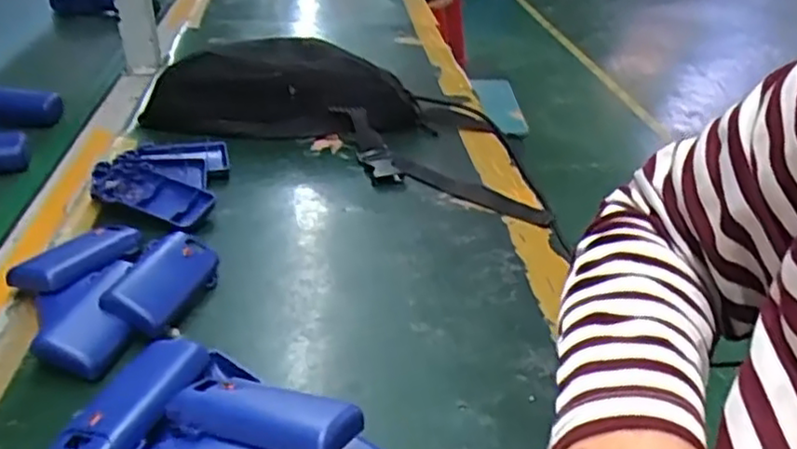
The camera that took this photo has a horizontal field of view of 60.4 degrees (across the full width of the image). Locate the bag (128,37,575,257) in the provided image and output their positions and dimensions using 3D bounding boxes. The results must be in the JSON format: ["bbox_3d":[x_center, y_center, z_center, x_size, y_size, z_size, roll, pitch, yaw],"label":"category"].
[{"bbox_3d":[-0.038,-0.126,0.713,0.430,0.060,0.206,15,32,18],"label":"bag"}]

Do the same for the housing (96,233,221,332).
[{"bbox_3d":[-0.156,0.037,0.460,0.046,0.029,0.093,8,31,7],"label":"housing"}]

